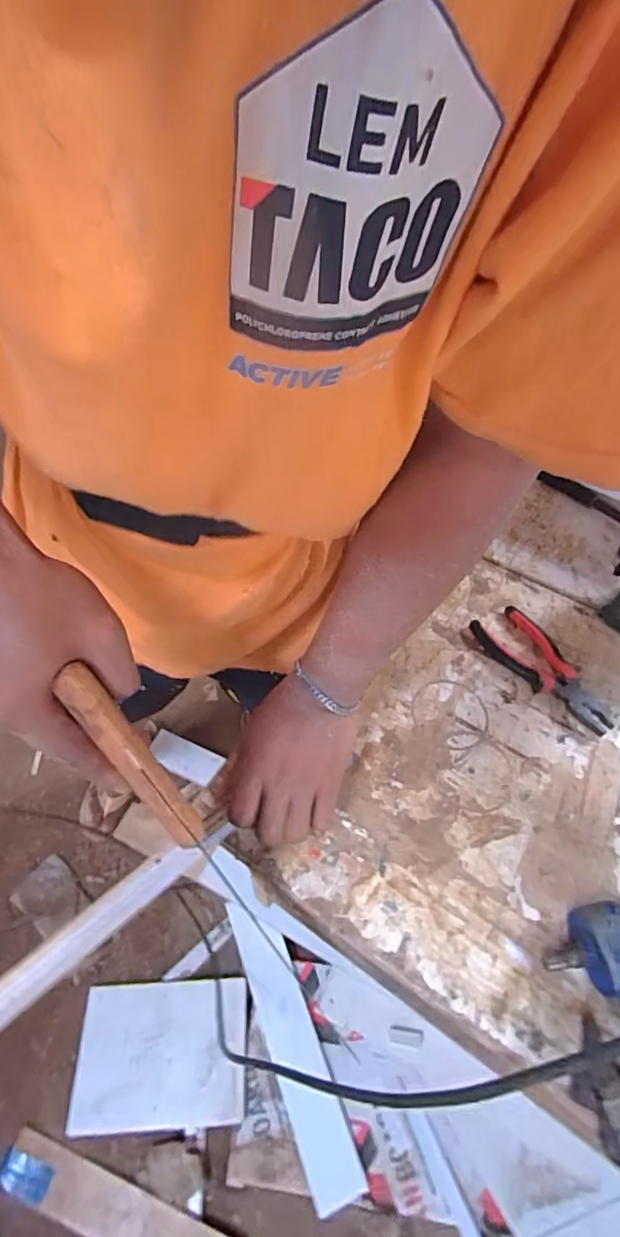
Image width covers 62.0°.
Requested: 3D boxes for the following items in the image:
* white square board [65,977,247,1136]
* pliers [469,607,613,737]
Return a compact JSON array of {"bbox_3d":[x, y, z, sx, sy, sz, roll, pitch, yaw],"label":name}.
[{"bbox_3d":[-0.263,0.770,0.916,0.289,0.015,0.203,-2,56,-3],"label":"white square board"},{"bbox_3d":[0.242,0.052,0.536,0.064,0.019,0.158,-28,58,-22],"label":"pliers"}]

